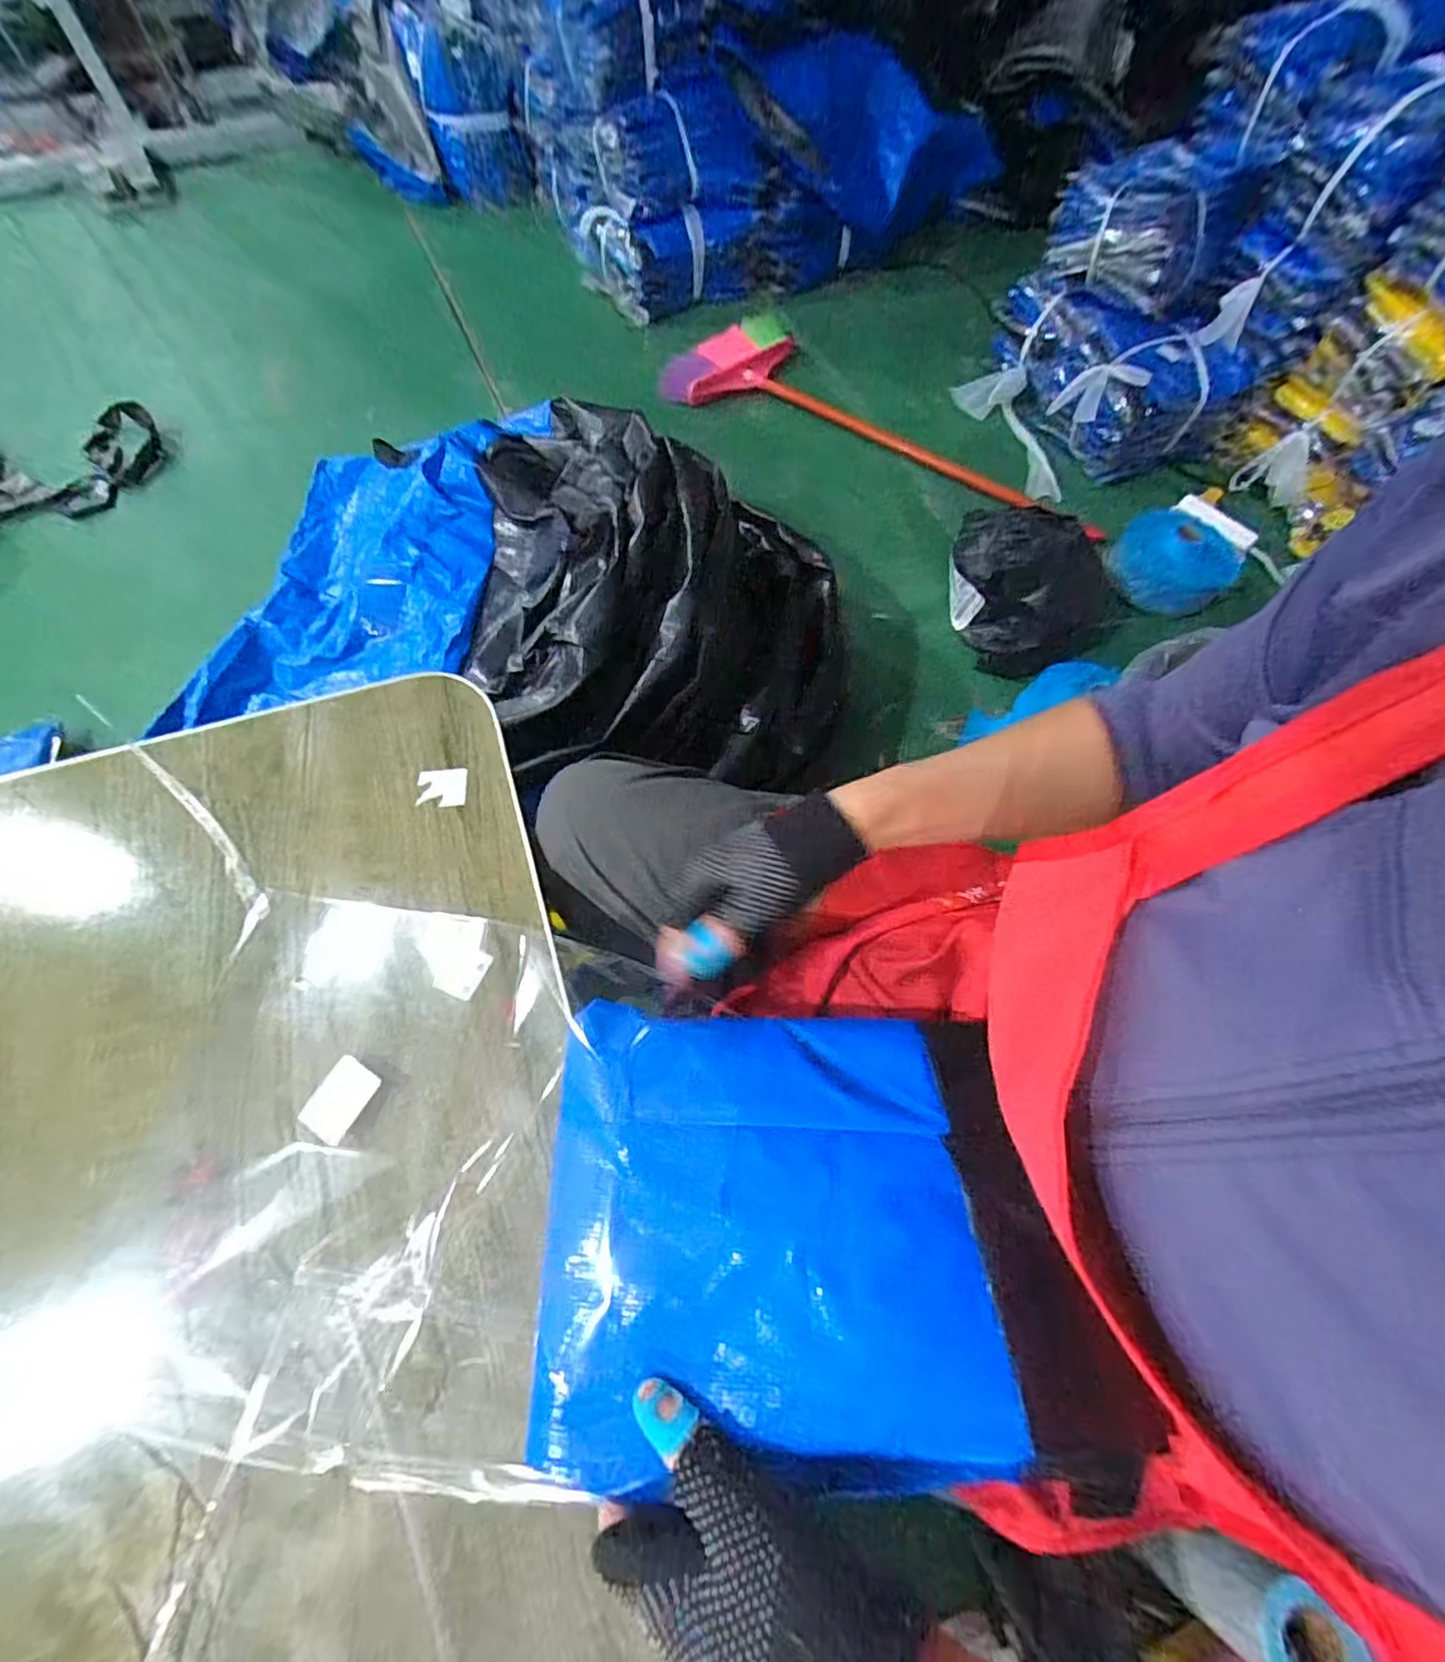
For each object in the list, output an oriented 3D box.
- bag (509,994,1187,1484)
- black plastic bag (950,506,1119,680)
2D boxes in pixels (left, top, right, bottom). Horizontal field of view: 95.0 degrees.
[{"bbox_3d":[0.034,0.176,0.312,0.238,0.028,0.187,-6,54,3],"label":"bag"},{"bbox_3d":[0.480,-0.375,1.049,0.269,0.166,0.176,28,66,12],"label":"black plastic bag"}]

